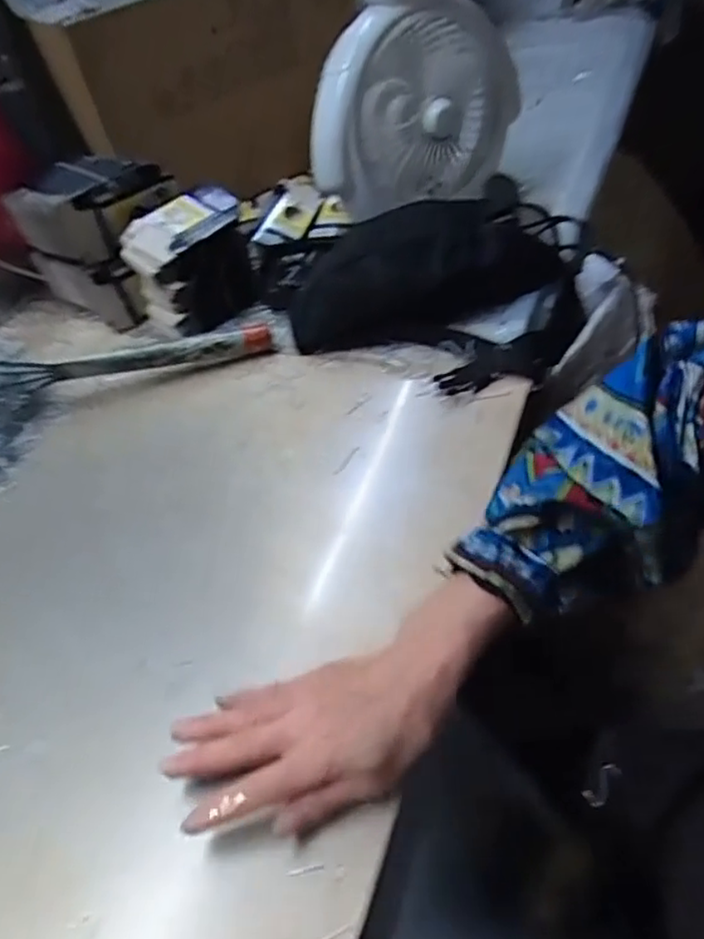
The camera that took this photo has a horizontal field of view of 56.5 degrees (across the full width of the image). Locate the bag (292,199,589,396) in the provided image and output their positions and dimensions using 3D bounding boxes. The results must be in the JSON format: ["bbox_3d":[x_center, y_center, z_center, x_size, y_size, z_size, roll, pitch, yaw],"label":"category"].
[{"bbox_3d":[0.079,-0.180,0.635,0.271,0.102,0.203,13,52,21],"label":"bag"}]

